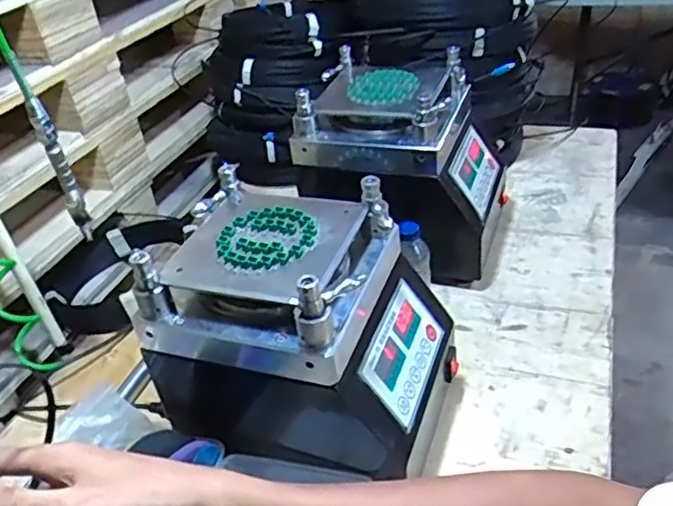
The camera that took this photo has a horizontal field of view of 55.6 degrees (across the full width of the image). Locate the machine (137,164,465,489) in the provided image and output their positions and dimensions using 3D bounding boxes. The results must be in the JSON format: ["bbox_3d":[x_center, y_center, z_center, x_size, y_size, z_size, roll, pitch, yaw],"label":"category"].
[{"bbox_3d":[-0.029,0.102,0.713,0.274,0.281,0.222,9,39,20],"label":"machine"}]

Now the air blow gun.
[{"bbox_3d":[-0.341,-0.104,0.791,0.023,0.172,0.057,-23,39,-21],"label":"air blow gun"}]

